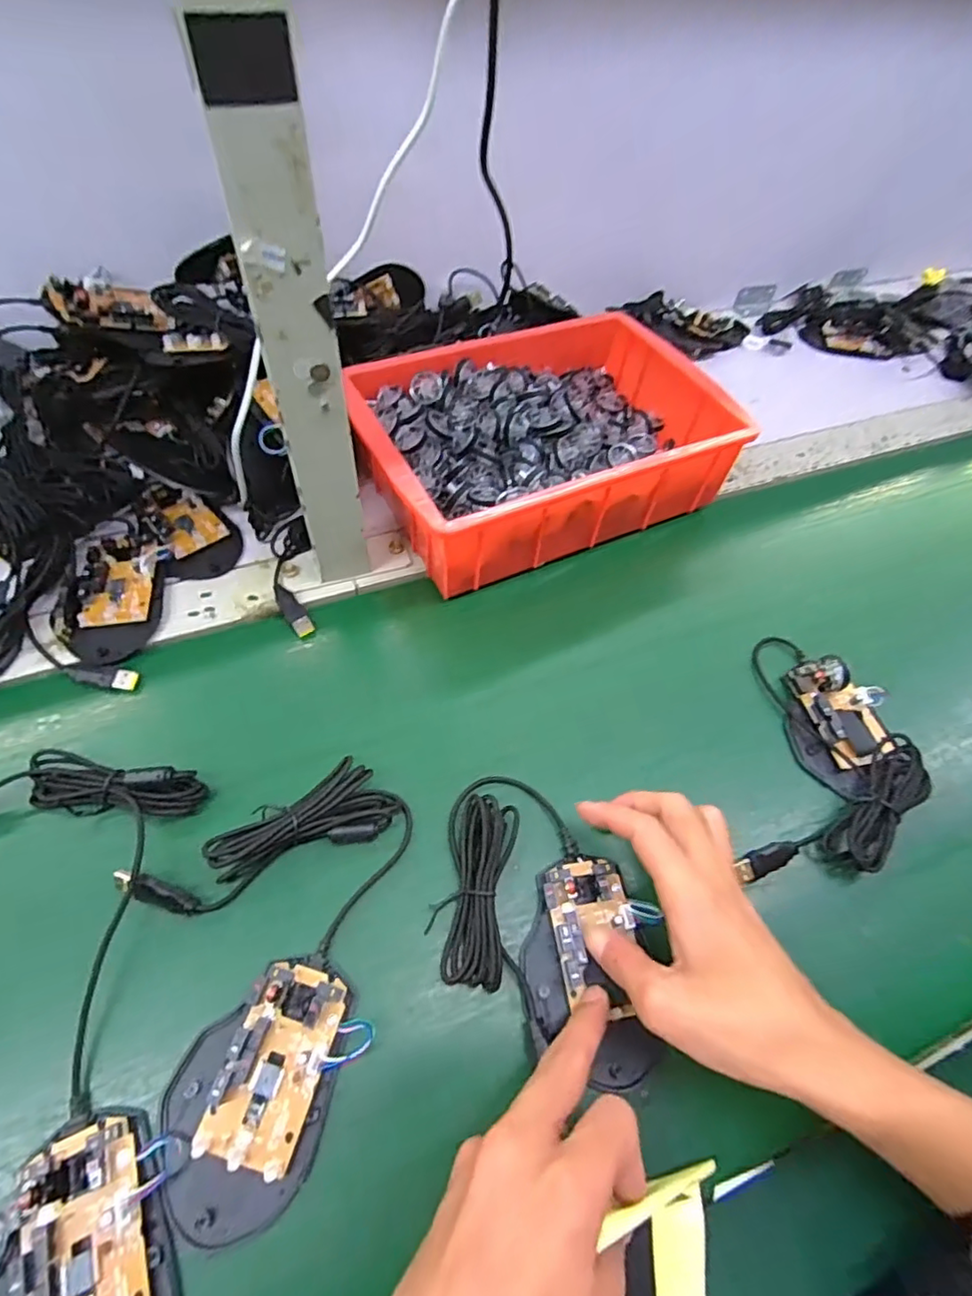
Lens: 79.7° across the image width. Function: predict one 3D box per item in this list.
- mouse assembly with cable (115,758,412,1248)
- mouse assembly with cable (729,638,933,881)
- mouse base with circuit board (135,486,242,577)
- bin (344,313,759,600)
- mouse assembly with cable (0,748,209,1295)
[{"bbox_3d":[-0.099,0.162,0.302,0.154,0.019,0.169,-22,61,-17],"label":"mouse assembly with cable"},{"bbox_3d":[0.233,0.074,0.387,0.105,0.027,0.182,17,57,7],"label":"mouse assembly with cable"},{"bbox_3d":[-0.236,-0.096,0.463,0.063,0.019,0.093,-27,63,-20],"label":"mouse base with circuit board"},{"bbox_3d":[0.042,-0.181,0.500,0.291,0.078,0.206,-22,61,-17],"label":"bin"},{"bbox_3d":[-0.215,0.188,0.276,0.141,0.019,0.288,-11,58,-11],"label":"mouse assembly with cable"}]

